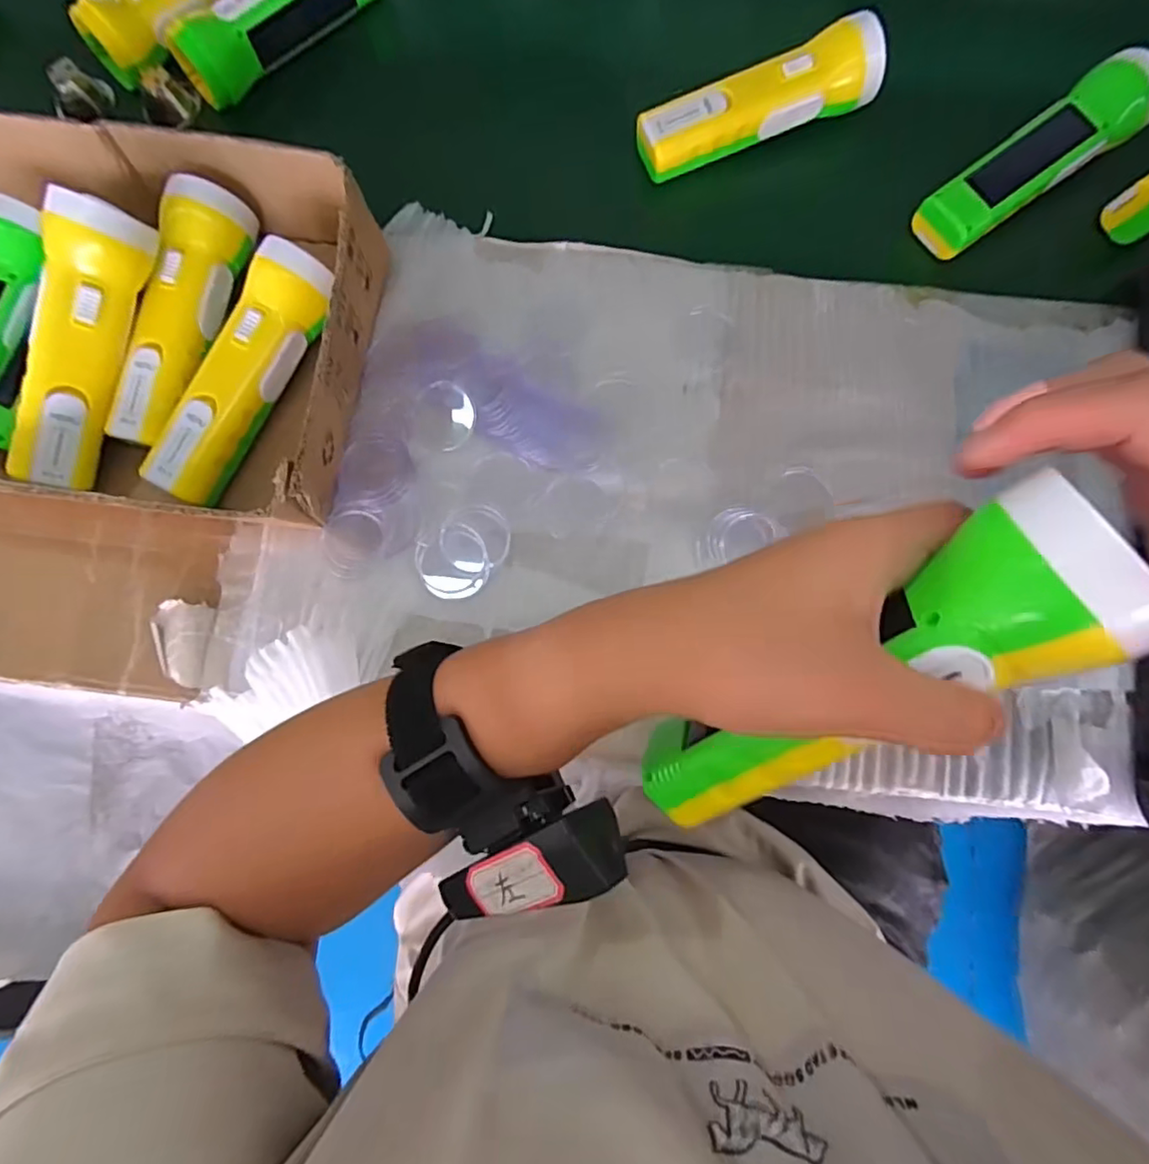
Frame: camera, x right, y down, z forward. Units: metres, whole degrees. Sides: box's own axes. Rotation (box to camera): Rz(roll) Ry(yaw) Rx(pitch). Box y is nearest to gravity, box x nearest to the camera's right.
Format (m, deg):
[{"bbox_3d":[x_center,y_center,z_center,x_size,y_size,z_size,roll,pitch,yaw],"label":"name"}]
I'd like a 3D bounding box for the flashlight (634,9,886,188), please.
[{"bbox_3d":[0.127,-0.333,0.410,0.165,0.038,0.041,-21,81,-2],"label":"flashlight"}]

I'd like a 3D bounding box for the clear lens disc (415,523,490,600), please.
[{"bbox_3d":[-0.077,-0.013,0.378,0.042,0.004,0.047,-24,81,-3],"label":"clear lens disc"}]

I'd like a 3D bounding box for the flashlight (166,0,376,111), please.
[{"bbox_3d":[-0.216,-0.419,0.432,0.159,0.051,0.044,-42,82,-6],"label":"flashlight"}]

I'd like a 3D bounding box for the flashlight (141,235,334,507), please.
[{"bbox_3d":[-0.203,-0.126,0.372,0.045,0.055,0.161,33,83,6],"label":"flashlight"}]

